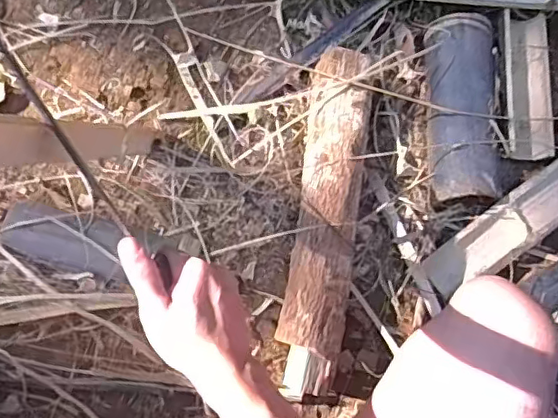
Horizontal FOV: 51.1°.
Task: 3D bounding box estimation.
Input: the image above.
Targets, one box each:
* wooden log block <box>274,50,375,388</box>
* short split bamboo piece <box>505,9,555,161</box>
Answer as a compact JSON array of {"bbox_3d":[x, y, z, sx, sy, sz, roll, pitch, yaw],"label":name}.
[{"bbox_3d":[0.058,0.010,0.734,0.082,0.067,0.428,9,78,0],"label":"wooden log block"},{"bbox_3d":[0.336,-0.168,0.790,0.066,0.032,0.203,3,78,-1],"label":"short split bamboo piece"}]

